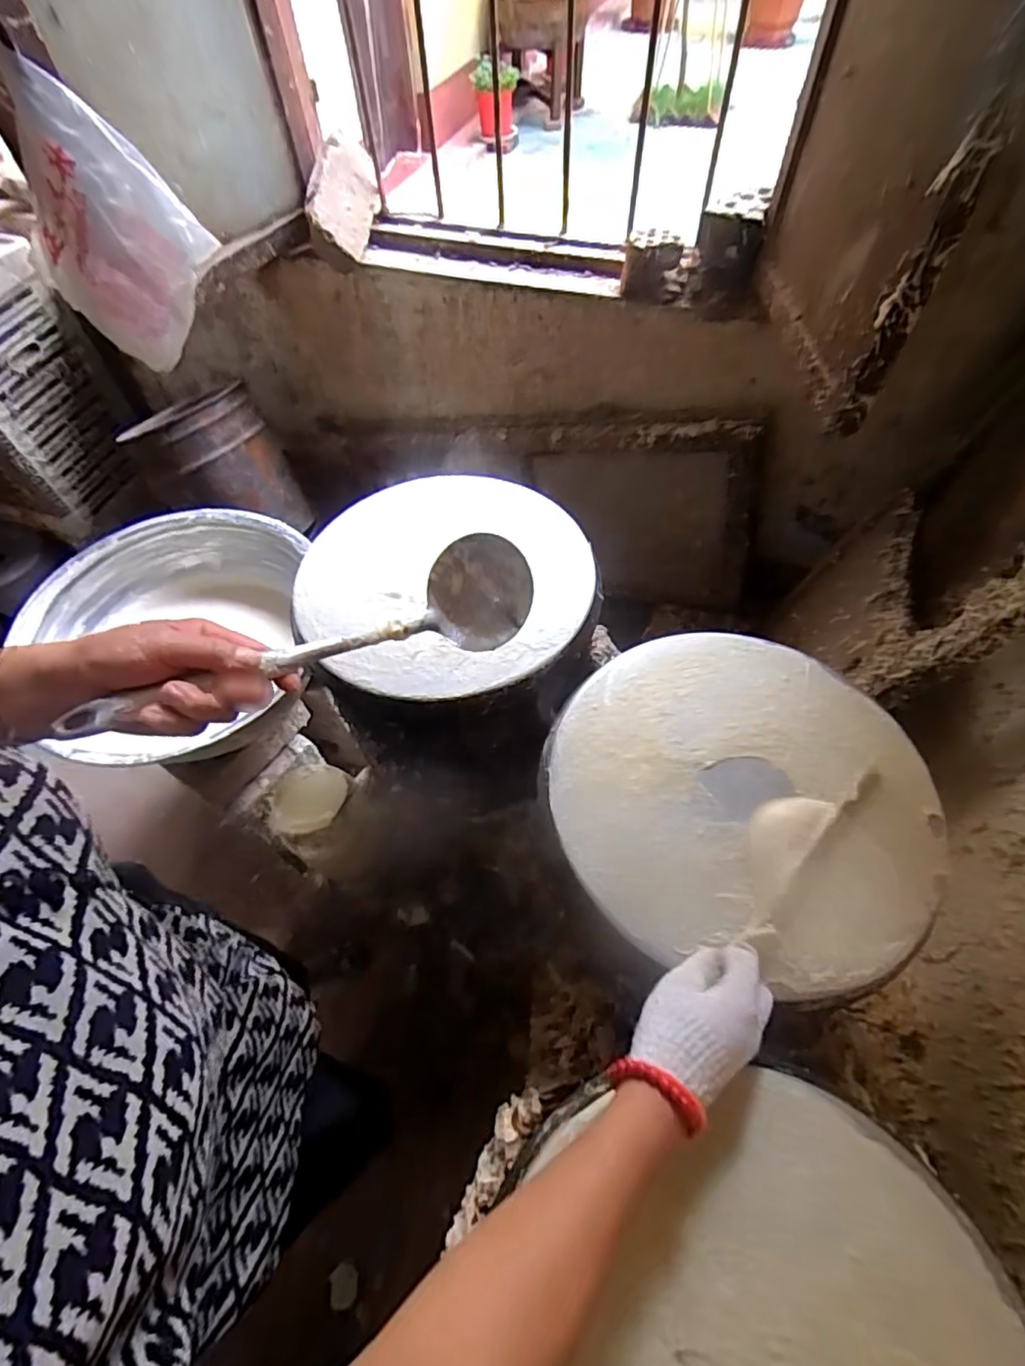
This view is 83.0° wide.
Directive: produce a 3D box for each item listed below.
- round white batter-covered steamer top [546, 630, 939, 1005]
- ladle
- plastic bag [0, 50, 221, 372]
[{"bbox_3d":[0.221,0.097,0.569,0.361,0.028,0.344,-1,59,1],"label":"round white batter-covered steamer top"},{"bbox_3d":[-0.137,-0.029,0.424,0.327,0.060,0.086,-23,60,-23],"label":"ladle"},{"bbox_3d":[-0.708,-0.770,0.993,0.328,0.312,0.077,27,37,-23],"label":"plastic bag"}]

